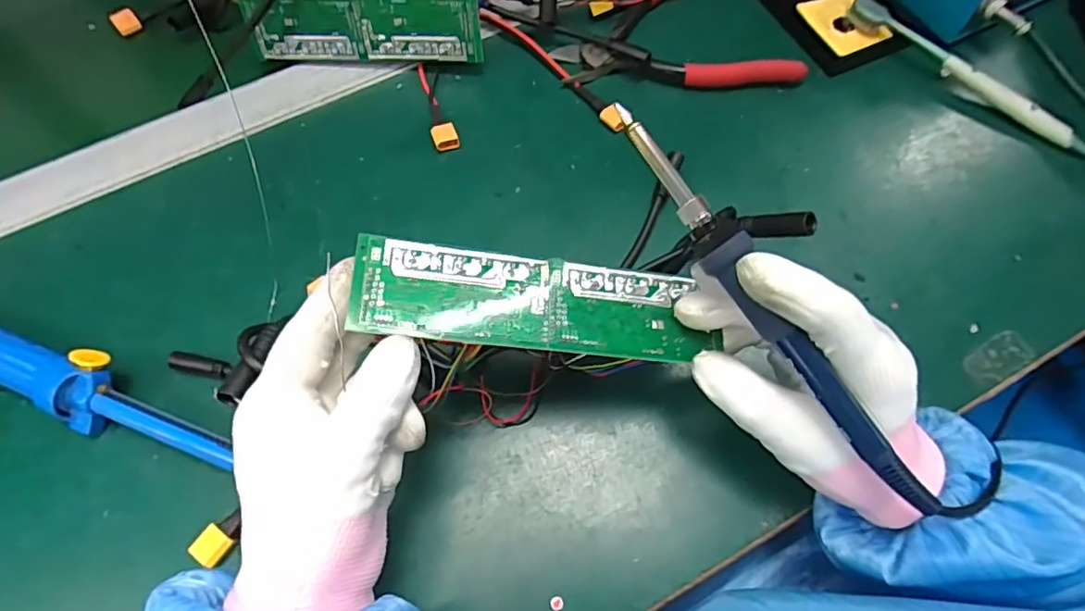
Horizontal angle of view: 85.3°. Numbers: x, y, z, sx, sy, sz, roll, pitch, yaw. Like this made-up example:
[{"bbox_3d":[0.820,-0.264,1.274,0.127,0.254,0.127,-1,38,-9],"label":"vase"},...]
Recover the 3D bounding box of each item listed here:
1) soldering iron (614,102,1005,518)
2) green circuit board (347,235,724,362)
[{"bbox_3d":[0.090,-0.001,0.251,0.020,0.026,0.198,-36,86,-12],"label":"soldering iron"},{"bbox_3d":[-0.002,-0.002,0.270,0.159,0.004,0.043,7,66,-12],"label":"green circuit board"}]

